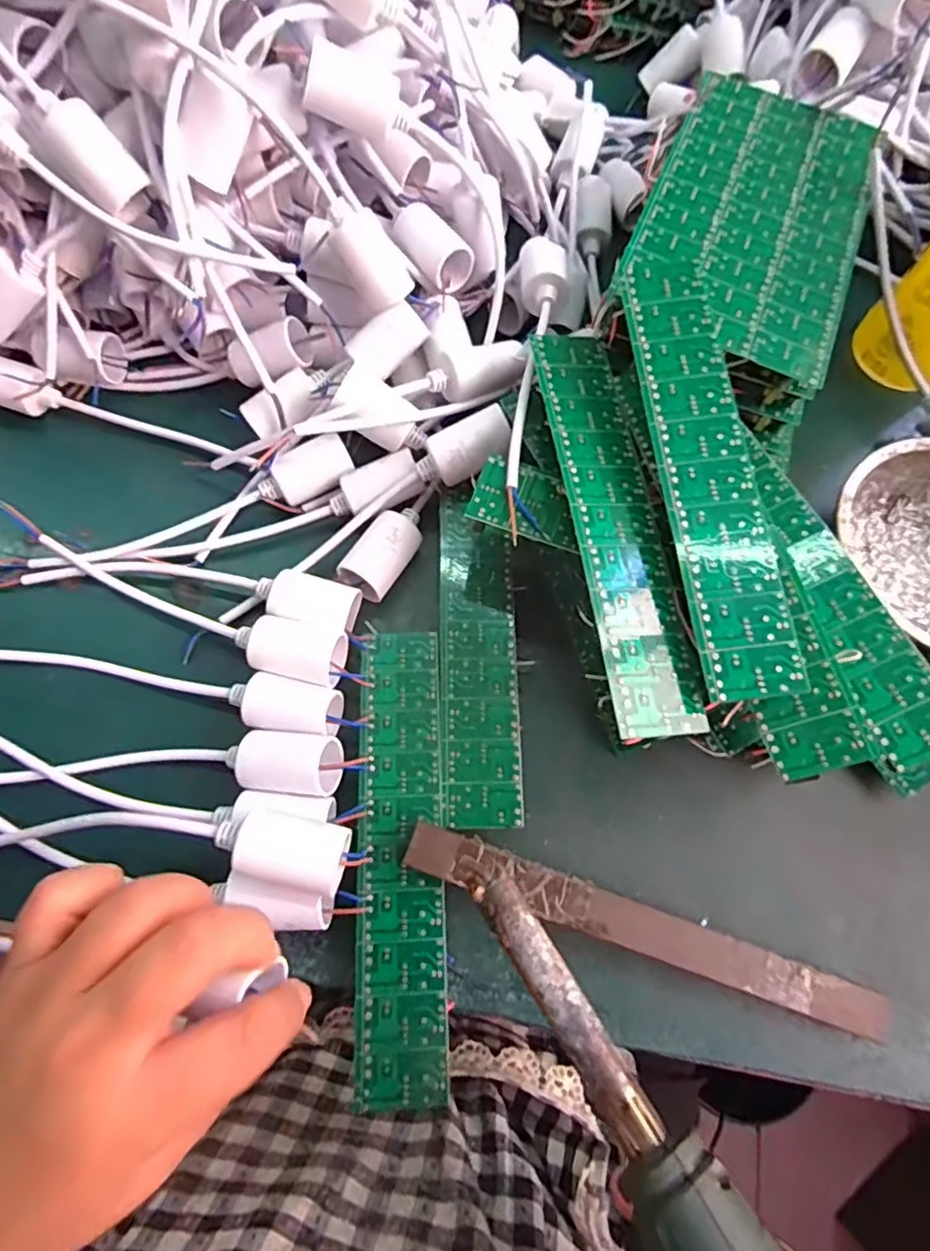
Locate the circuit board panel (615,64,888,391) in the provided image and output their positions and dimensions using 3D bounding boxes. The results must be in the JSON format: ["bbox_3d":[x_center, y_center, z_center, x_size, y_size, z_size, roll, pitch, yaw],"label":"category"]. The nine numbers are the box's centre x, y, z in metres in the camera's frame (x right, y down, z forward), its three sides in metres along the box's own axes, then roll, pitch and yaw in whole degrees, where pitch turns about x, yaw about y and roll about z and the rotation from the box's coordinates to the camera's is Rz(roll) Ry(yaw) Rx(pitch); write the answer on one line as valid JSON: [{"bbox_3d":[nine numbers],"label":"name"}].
[{"bbox_3d":[0.157,-0.222,0.332,0.110,0.004,0.197,22,70,2],"label":"circuit board panel"}]

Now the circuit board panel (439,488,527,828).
[{"bbox_3d":[0.008,0.013,0.317,0.040,0.004,0.169,-1,72,0],"label":"circuit board panel"}]

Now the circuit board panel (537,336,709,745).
[{"bbox_3d":[0.066,-0.049,0.273,0.039,0.004,0.198,-2,68,-14],"label":"circuit board panel"}]

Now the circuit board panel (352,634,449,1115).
[{"bbox_3d":[-0.028,0.102,0.286,0.038,0.004,0.200,1,70,-5],"label":"circuit board panel"}]

